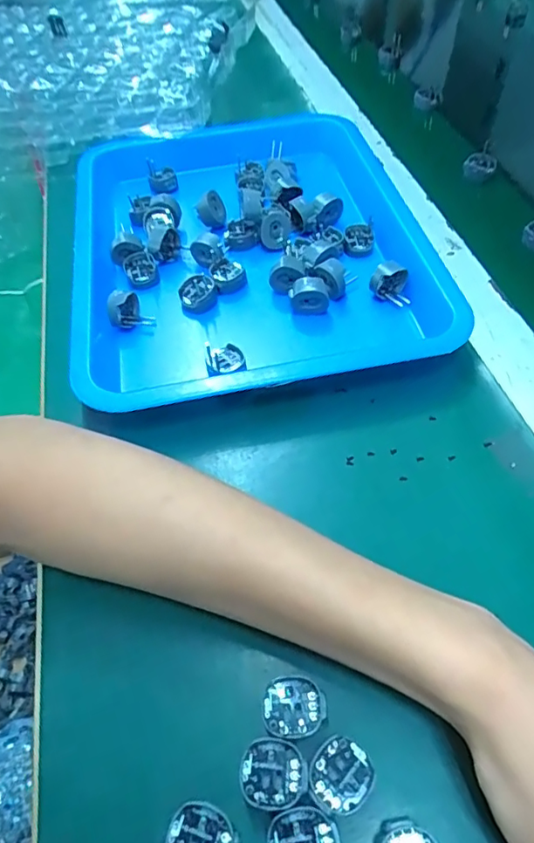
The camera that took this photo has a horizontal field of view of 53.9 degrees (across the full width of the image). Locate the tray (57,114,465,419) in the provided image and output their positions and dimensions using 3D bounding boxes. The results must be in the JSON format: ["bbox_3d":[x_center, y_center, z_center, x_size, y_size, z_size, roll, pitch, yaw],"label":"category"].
[{"bbox_3d":[-0.017,-0.149,0.425,0.268,0.034,0.329,-10,53,-5],"label":"tray"}]

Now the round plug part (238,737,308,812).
[{"bbox_3d":[0.003,0.146,0.219,0.028,0.006,0.024,6,54,7],"label":"round plug part"}]

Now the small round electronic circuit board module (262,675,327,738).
[{"bbox_3d":[0.012,0.126,0.233,0.028,0.004,0.024,-8,53,-3],"label":"small round electronic circuit board module"}]

